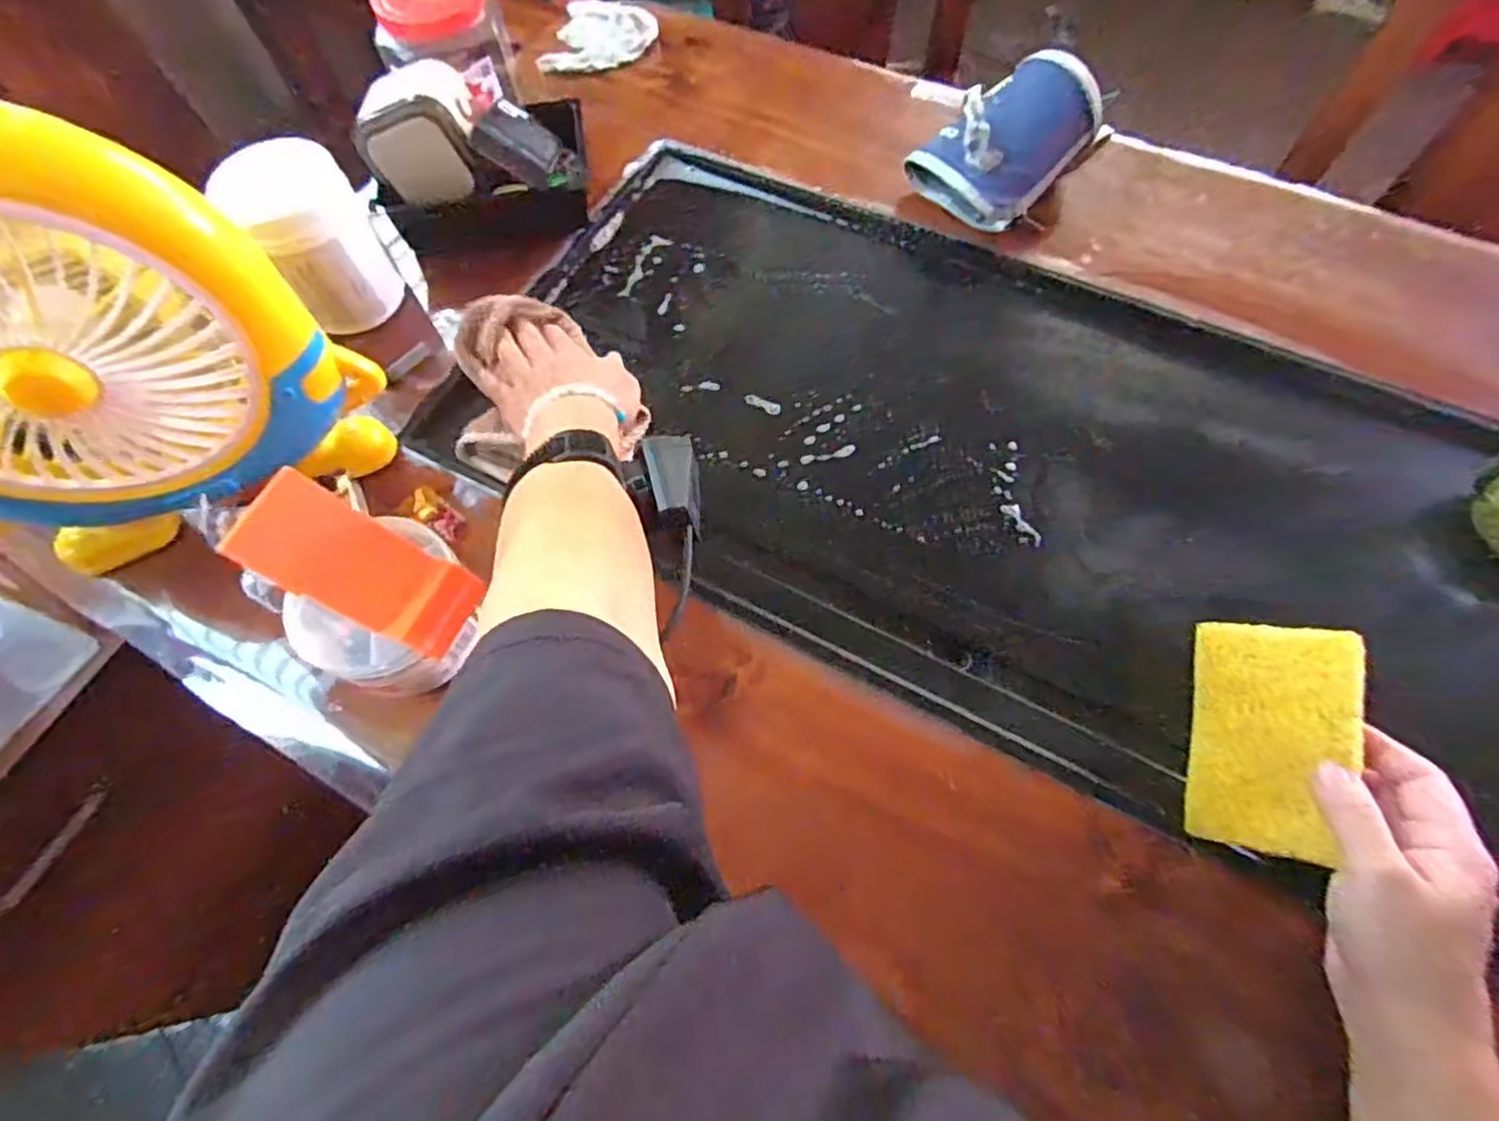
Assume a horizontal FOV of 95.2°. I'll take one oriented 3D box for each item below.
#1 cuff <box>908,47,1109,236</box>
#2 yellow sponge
[{"bbox_3d":[0.221,-0.357,0.583,0.122,0.081,0.105,-34,69,-13],"label":"cuff"},{"bbox_3d":[0.290,0.097,0.381,0.075,0.010,0.123,1,72,40],"label":"yellow sponge"}]

